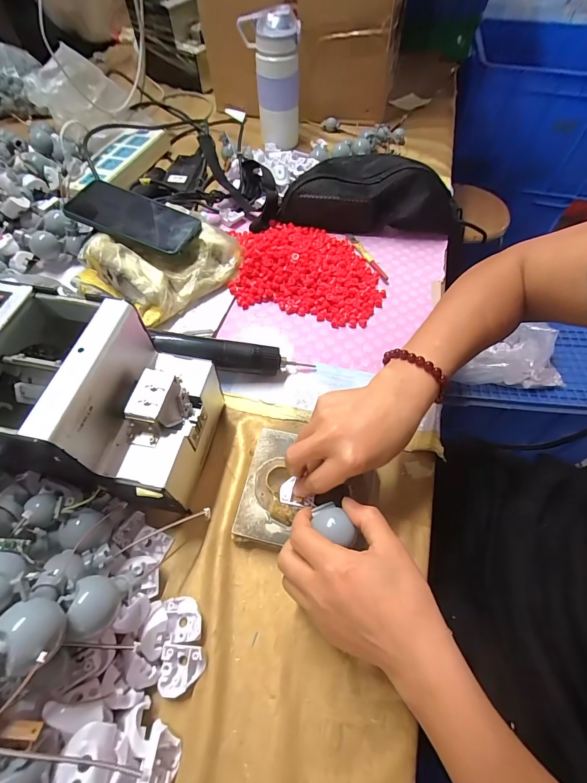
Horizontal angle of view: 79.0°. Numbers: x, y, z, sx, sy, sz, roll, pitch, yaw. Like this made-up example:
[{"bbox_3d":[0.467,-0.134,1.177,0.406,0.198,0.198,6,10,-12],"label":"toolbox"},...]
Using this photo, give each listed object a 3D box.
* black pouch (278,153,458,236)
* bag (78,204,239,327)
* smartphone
[{"bbox_3d":[0.112,-0.308,0.543,0.260,0.067,0.119,0,58,0],"label":"black pouch"},{"bbox_3d":[-0.174,-0.173,0.468,0.152,0.056,0.185,35,64,19],"label":"bag"},{"bbox_3d":[-0.208,-0.231,0.467,0.163,0.012,0.074,21,65,6],"label":"smartphone"}]

